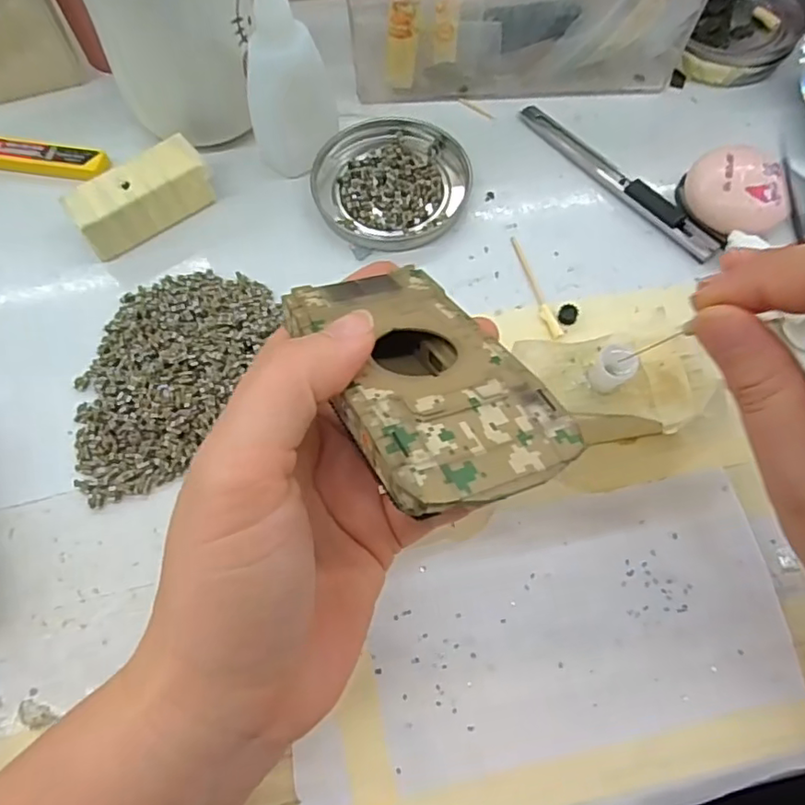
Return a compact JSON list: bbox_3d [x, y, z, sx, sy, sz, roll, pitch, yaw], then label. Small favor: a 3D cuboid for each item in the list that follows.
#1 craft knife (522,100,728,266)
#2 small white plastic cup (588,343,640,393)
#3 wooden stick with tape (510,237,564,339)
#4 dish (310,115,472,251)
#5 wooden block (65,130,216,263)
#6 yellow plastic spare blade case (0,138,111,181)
[{"bbox_3d":[0.108,-0.116,0.303,0.015,0.008,0.127,-38,72,-13],"label":"craft knife"},{"bbox_3d":[0.078,-0.013,0.219,0.013,0.016,0.015,33,70,14],"label":"small white plastic cup"},{"bbox_3d":[0.063,-0.056,0.282,0.006,0.004,0.060,-14,68,-4],"label":"wooden stick with tape"},{"bbox_3d":[-0.004,-0.116,0.305,0.077,0.009,0.082,0,68,1],"label":"dish"},{"bbox_3d":[-0.126,-0.099,0.289,0.064,0.026,0.026,-38,72,-13],"label":"wooden block"},{"bbox_3d":[-0.205,-0.130,0.310,0.104,0.005,0.018,8,68,5],"label":"yellow plastic spare blade case"}]

